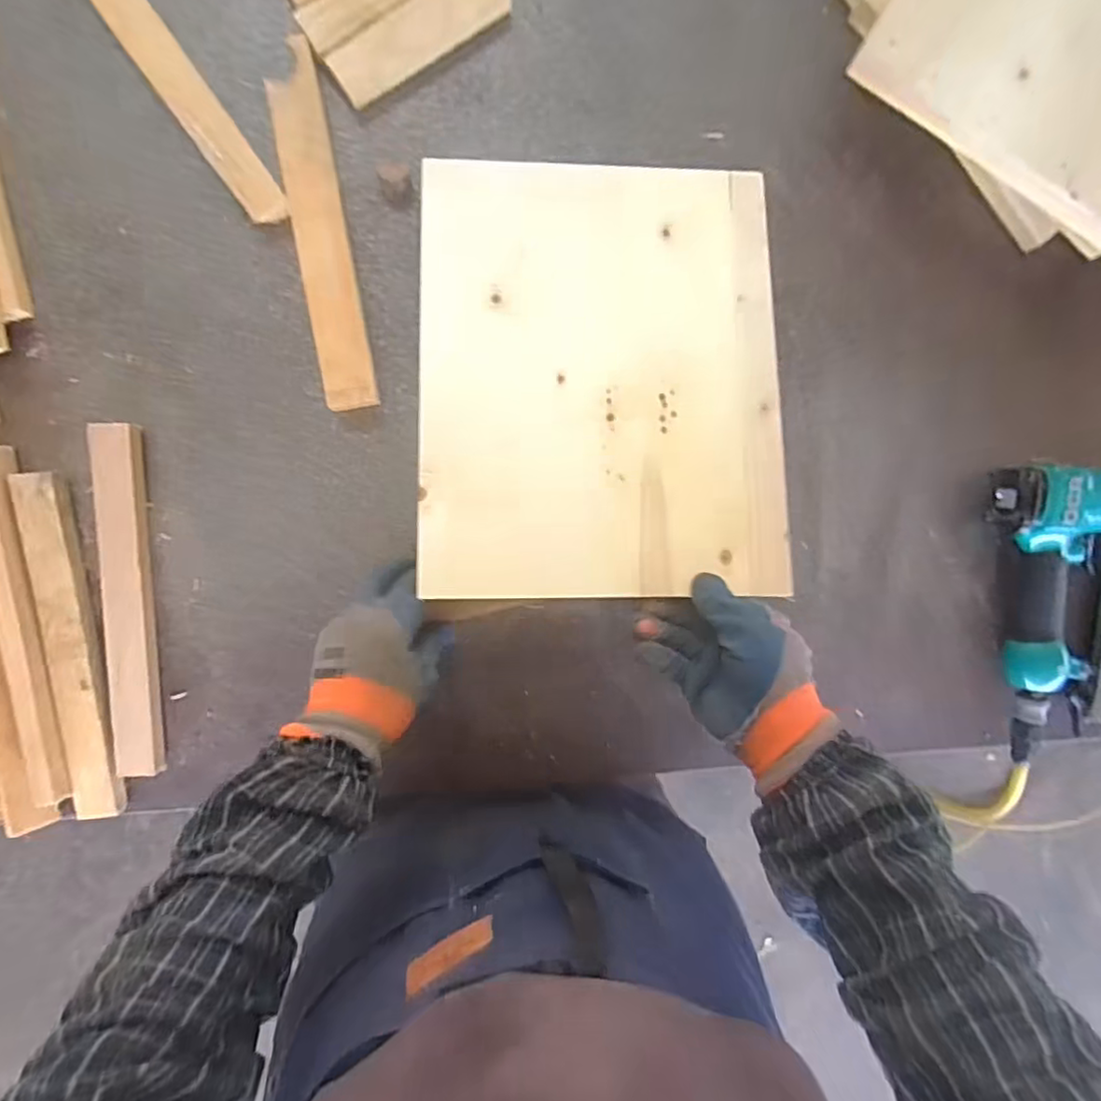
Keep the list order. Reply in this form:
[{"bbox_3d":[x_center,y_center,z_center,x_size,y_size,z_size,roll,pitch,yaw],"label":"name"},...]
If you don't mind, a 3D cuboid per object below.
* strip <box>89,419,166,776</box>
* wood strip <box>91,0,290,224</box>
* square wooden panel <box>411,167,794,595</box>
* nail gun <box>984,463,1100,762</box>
[{"bbox_3d":[-0.345,0.044,0.502,0.034,0.022,0.285,0,94,-4],"label":"strip"},{"bbox_3d":[-0.306,-0.388,0.485,0.035,0.021,0.295,-35,95,-1],"label":"wood strip"},{"bbox_3d":[0.042,-0.142,0.493,0.283,0.008,0.353,0,82,-4],"label":"square wooden panel"},{"bbox_3d":[0.468,0.047,0.537,0.143,0.056,0.257,-11,94,-3],"label":"nail gun"}]

